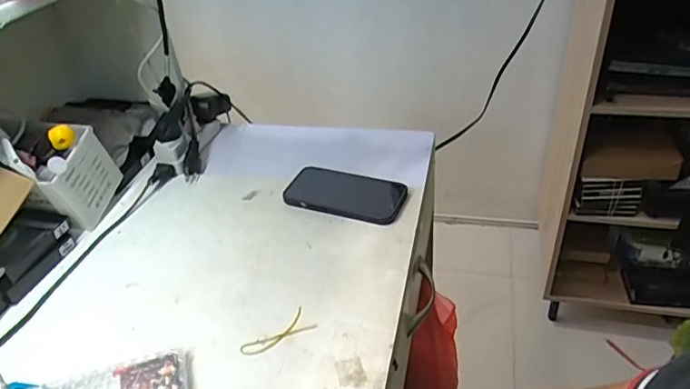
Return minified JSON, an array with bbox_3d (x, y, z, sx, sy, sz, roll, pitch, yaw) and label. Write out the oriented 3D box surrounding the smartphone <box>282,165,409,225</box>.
[{"bbox_3d":[-0.001,0.001,0.675,0.150,0.013,0.077,11,45,18],"label":"smartphone"}]

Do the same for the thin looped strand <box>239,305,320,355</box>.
[{"bbox_3d":[-0.066,0.136,0.509,0.072,0.004,0.031,-25,40,-24],"label":"thin looped strand"}]

